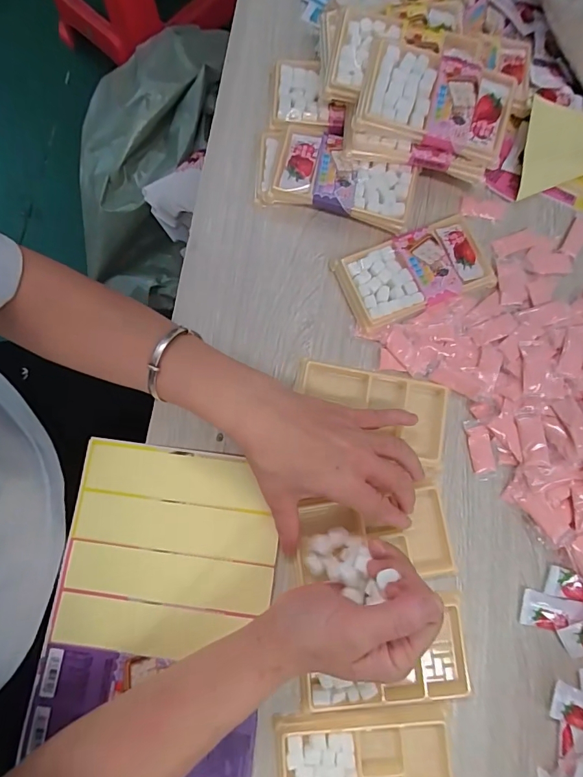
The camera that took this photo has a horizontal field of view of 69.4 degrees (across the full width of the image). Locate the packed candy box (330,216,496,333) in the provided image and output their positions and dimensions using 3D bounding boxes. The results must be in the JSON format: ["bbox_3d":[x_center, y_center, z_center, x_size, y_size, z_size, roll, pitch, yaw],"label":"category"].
[{"bbox_3d":[0.115,-0.108,0.387,0.136,0.013,0.073,-21,80,-5],"label":"packed candy box"}]

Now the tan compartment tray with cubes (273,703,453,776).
[{"bbox_3d":[0.057,0.286,0.316,0.126,0.010,0.075,-4,79,-2],"label":"tan compartment tray with cubes"}]

